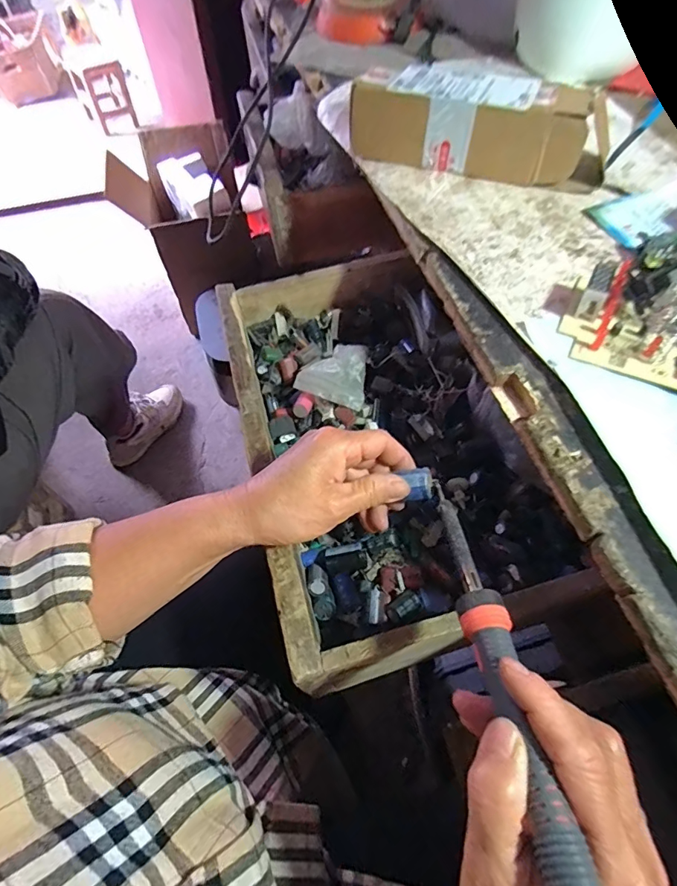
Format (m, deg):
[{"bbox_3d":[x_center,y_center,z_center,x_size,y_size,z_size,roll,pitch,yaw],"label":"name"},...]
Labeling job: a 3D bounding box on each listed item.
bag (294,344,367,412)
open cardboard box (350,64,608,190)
[{"bbox_3d":[-0.001,-0.073,0.456,0.064,0.024,0.071,14,61,9],"label":"bag"},{"bbox_3d":[0.134,-0.304,0.437,0.231,0.056,0.071,17,62,11],"label":"open cardboard box"}]

